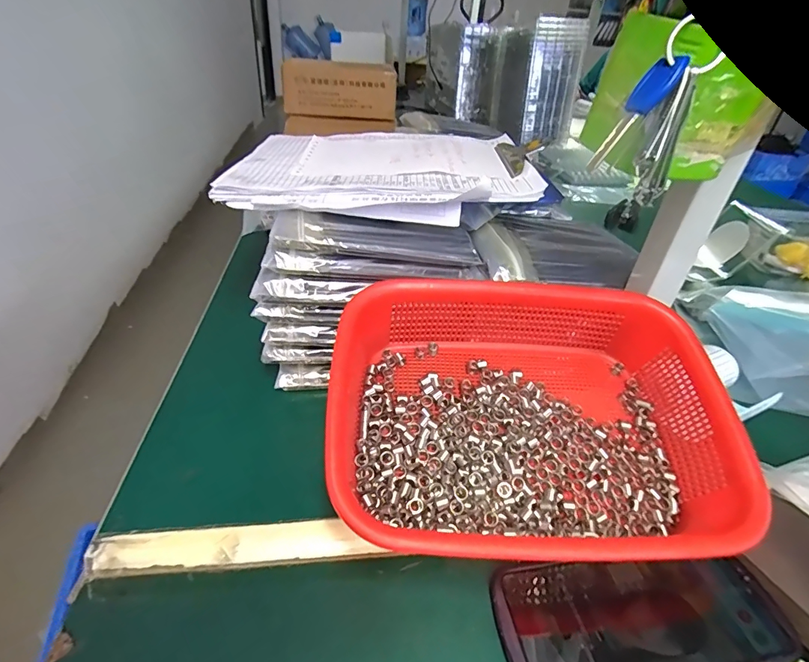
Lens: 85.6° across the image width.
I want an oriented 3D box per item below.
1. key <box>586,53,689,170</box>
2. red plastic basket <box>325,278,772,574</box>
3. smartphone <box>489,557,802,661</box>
[{"bbox_3d":[0.130,-0.123,0.249,0.008,0.067,0.024,22,27,-31],"label":"key"},{"bbox_3d":[0.094,0.058,0.327,0.289,0.096,0.209,3,36,-3],"label":"red plastic basket"},{"bbox_3d":[0.143,0.176,0.266,0.168,0.017,0.075,-1,37,-8],"label":"smartphone"}]

